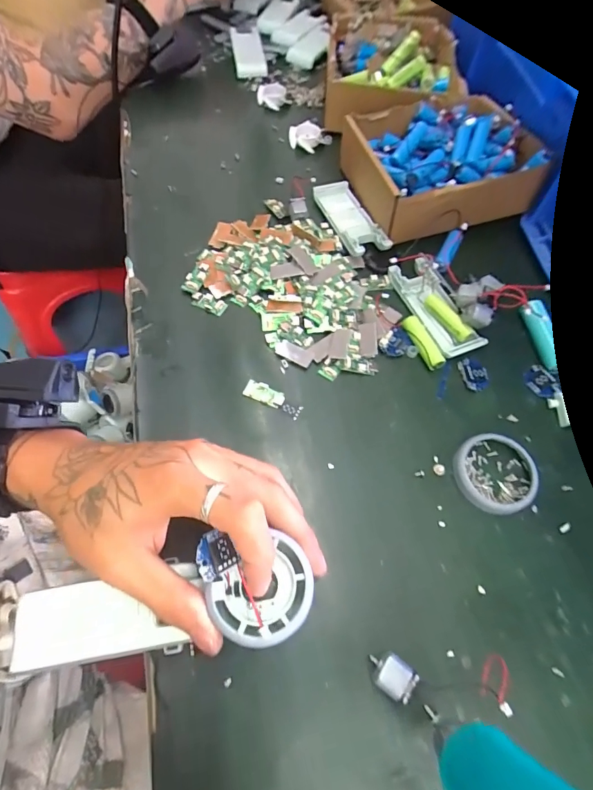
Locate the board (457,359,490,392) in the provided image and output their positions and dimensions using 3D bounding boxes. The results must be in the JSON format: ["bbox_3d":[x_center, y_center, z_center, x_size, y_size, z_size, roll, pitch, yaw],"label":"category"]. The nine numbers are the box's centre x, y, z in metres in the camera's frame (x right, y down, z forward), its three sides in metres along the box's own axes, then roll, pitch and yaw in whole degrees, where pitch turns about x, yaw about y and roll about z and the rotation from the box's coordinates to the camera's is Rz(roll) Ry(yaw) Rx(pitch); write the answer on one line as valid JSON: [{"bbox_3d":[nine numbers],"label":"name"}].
[{"bbox_3d":[0.148,-0.017,0.349,0.021,0.004,0.028,-13,65,-10],"label":"board"}]

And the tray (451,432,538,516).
[{"bbox_3d":[0.148,0.058,0.311,0.060,0.008,0.055,1,63,-3],"label":"tray"}]

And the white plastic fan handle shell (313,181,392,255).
[{"bbox_3d":[0.052,-0.176,0.419,0.040,0.014,0.100,-19,66,-13],"label":"white plastic fan handle shell"}]

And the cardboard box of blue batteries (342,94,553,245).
[{"bbox_3d":[0.136,-0.232,0.421,0.158,0.063,0.142,-15,65,-11],"label":"cardboard box of blue batteries"}]

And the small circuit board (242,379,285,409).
[{"bbox_3d":[-0.025,-0.001,0.334,0.031,0.004,0.015,22,64,7],"label":"small circuit board"}]

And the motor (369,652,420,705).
[{"bbox_3d":[0.055,0.163,0.246,0.026,0.015,0.019,38,67,15],"label":"motor"}]

